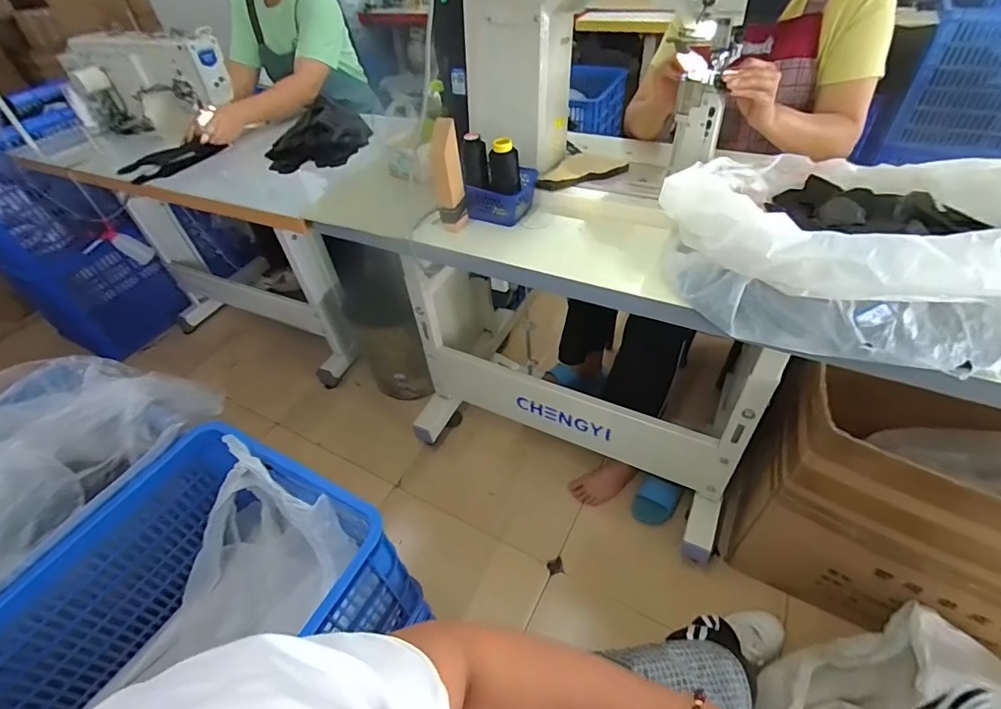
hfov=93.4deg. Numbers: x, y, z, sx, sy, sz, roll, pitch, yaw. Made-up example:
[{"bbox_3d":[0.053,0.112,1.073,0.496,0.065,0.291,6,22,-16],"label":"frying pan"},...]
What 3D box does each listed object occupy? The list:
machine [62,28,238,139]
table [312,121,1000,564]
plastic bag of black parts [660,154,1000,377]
[{"bbox_3d":[-1.029,-0.769,1.339,0.634,0.271,0.149,2,45,26],"label":"machine"},{"bbox_3d":[0.314,-0.005,1.059,1.092,0.728,0.494,20,51,24],"label":"table"},{"bbox_3d":[0.498,-0.193,0.647,0.501,0.136,0.448,7,47,13],"label":"plastic bag of black parts"}]

